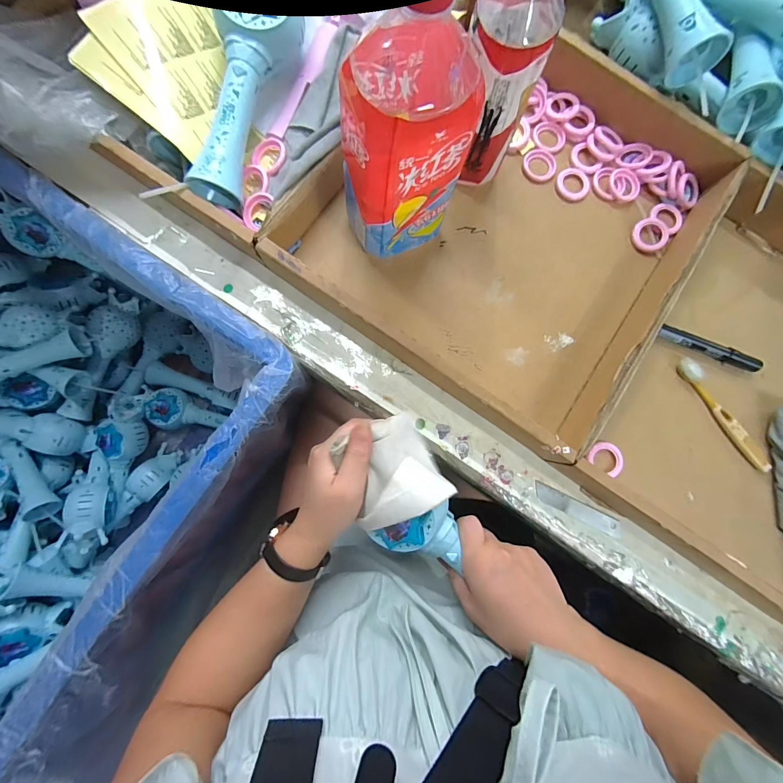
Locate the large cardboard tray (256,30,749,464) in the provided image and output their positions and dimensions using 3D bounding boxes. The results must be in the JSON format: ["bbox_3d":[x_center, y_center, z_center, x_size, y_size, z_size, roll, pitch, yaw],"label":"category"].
[{"bbox_3d":[0.127,-0.178,0.367,0.340,0.067,0.368,35,85,0],"label":"large cardboard tray"}]

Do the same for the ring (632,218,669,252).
[{"bbox_3d":[0.286,-0.174,0.398,0.034,0.007,0.037,0,86,-3],"label":"ring"}]

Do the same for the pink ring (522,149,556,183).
[{"bbox_3d":[0.166,-0.254,0.405,0.037,0.004,0.038,0,86,-3],"label":"pink ring"}]

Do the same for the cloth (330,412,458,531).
[{"bbox_3d":[-0.001,0.068,0.312,0.077,0.035,0.081,-29,88,-4],"label":"cloth"}]

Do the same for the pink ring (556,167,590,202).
[{"bbox_3d":[0.203,-0.232,0.404,0.037,0.004,0.039,0,86,-3],"label":"pink ring"}]

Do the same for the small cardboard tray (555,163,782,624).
[{"bbox_3d":[0.416,0.027,0.363,0.392,0.057,0.392,37,85,0],"label":"small cardboard tray"}]

